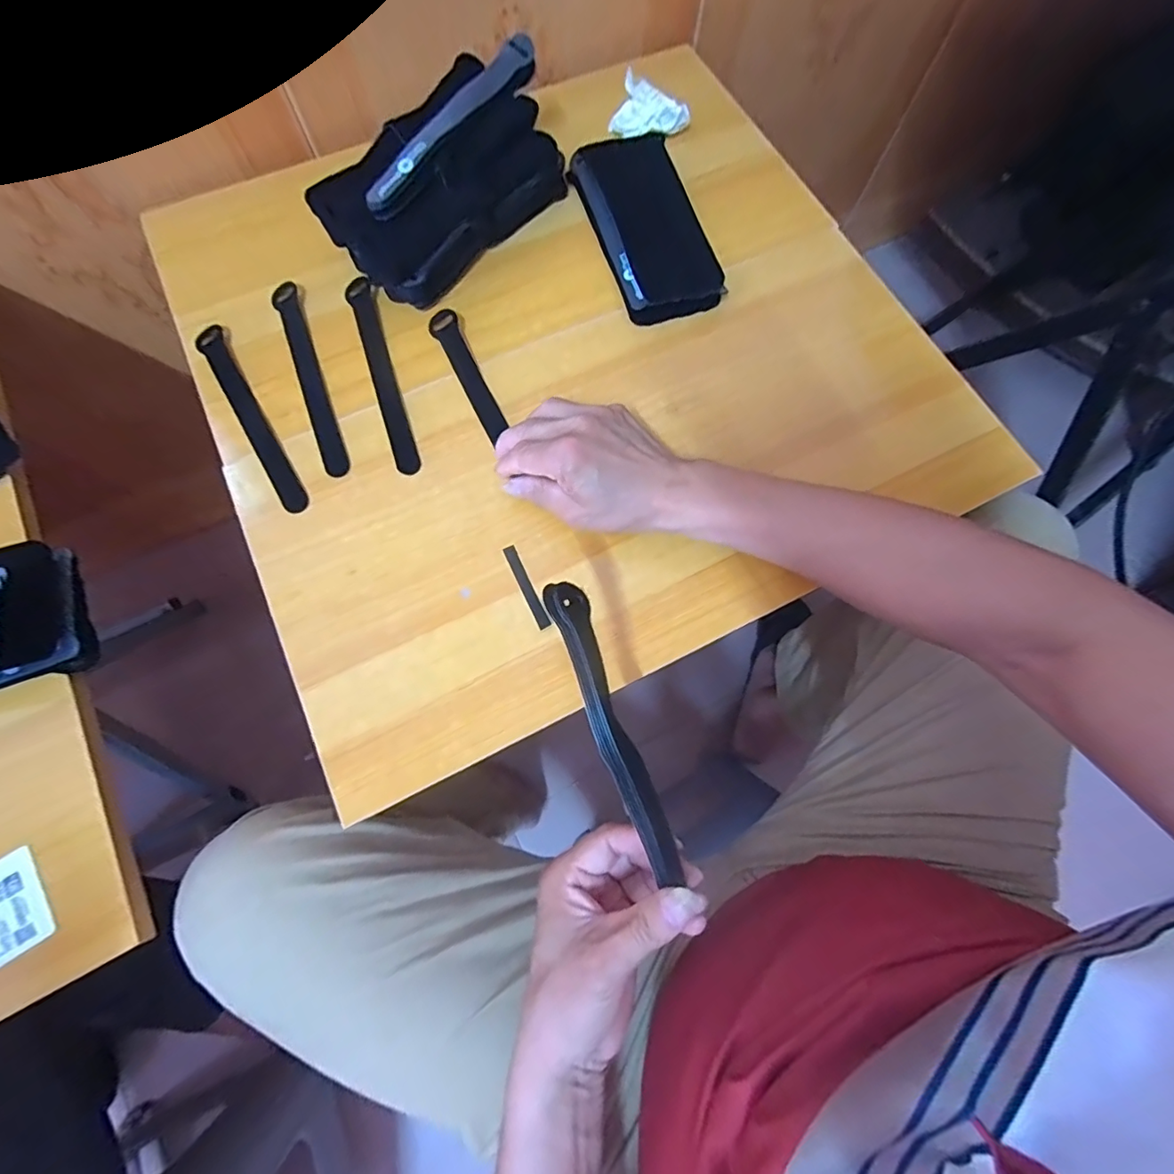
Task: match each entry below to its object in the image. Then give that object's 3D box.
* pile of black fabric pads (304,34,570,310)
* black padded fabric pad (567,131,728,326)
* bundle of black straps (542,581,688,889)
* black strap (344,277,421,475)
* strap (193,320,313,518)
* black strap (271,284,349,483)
[{"bbox_3d":[-0.117,-0.356,0.448,0.123,0.080,0.217,43,78,11],"label":"pile of black fabric pads"},{"bbox_3d":[0.055,-0.329,0.470,0.087,0.027,0.207,-18,75,-6],"label":"black padded fabric pad"},{"bbox_3d":[0.015,0.078,0.283,0.022,0.019,0.169,-21,85,-7],"label":"bundle of black straps"},{"bbox_3d":[-0.174,-0.182,0.437,0.021,0.004,0.194,-18,77,-5],"label":"black strap"},{"bbox_3d":[-0.277,-0.141,0.426,0.022,0.005,0.197,-32,77,-9],"label":"strap"},{"bbox_3d":[-0.235,-0.178,0.436,0.022,0.007,0.194,-20,75,-6],"label":"black strap"}]

